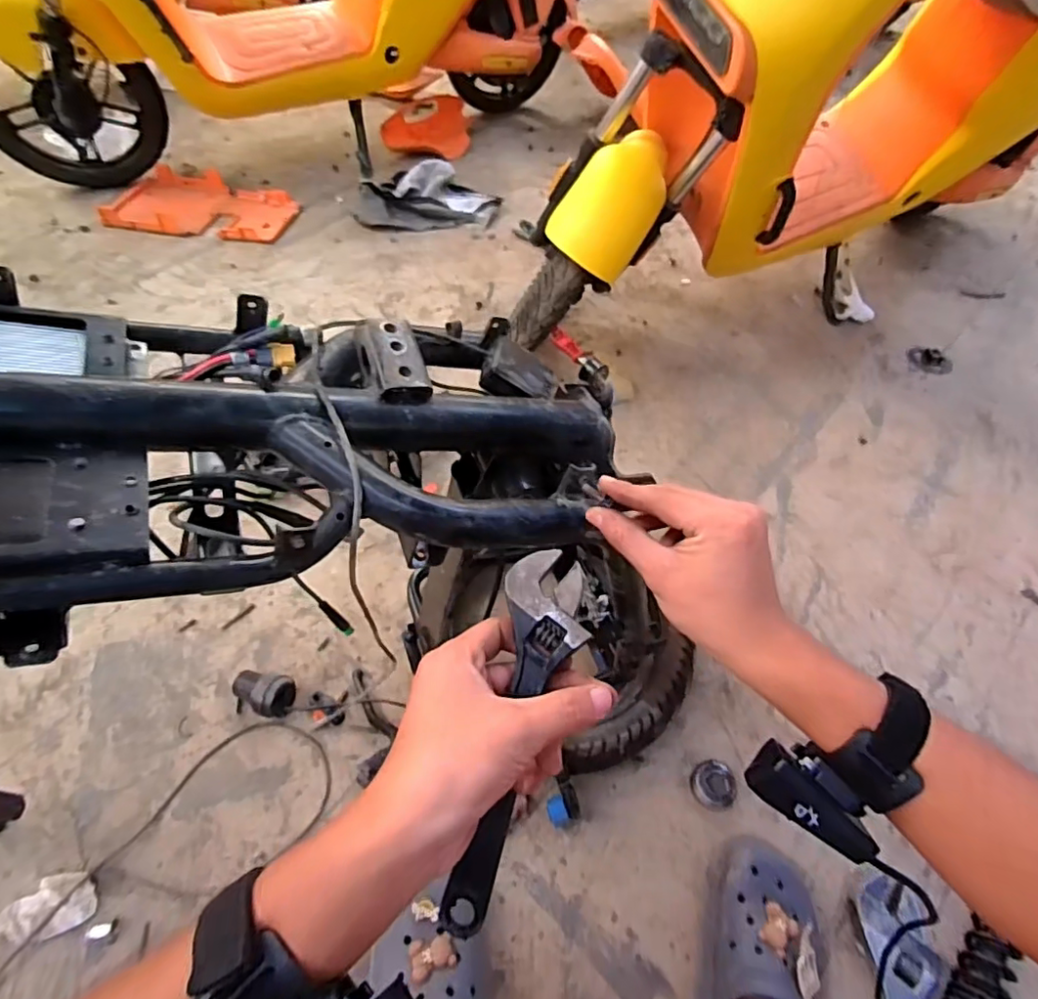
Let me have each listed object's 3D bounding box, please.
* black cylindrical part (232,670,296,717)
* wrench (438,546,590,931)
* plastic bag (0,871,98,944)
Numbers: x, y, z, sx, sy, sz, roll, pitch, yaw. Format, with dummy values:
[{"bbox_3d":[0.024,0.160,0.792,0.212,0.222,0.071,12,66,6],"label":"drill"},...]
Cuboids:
[{"bbox_3d":[-0.322,0.242,0.738,0.073,0.049,0.050,12,55,4],"label":"black cylindrical part"},{"bbox_3d":[-0.001,0.127,0.313,0.045,0.011,0.197,13,83,4],"label":"wrench"},{"bbox_3d":[-0.487,0.425,0.613,0.087,0.026,0.054,-13,57,-13],"label":"plastic bag"}]

